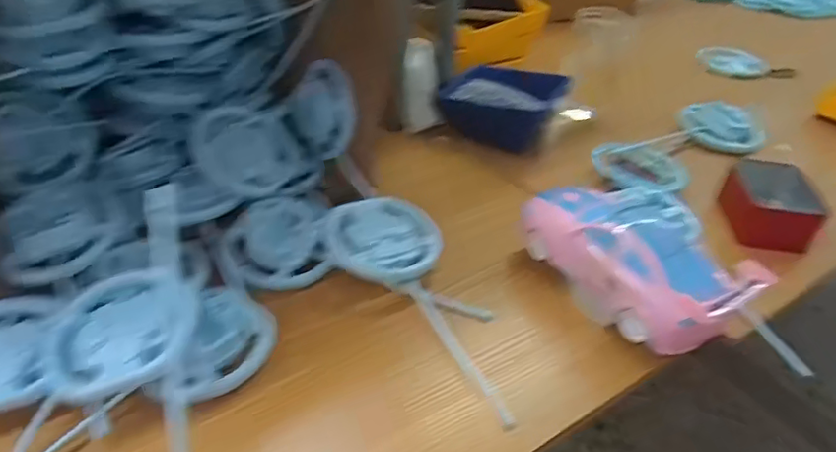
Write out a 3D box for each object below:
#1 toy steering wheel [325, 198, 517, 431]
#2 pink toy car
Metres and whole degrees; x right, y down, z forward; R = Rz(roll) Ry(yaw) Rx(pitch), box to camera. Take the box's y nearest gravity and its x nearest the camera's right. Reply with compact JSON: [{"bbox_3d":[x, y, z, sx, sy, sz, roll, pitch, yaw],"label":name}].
[{"bbox_3d":[0.007,0.062,0.509,0.101,0.029,0.240,-22,61,-29],"label":"toy steering wheel"},{"bbox_3d":[0.178,0.024,0.484,0.089,0.063,0.190,-19,45,-27],"label":"pink toy car"}]

